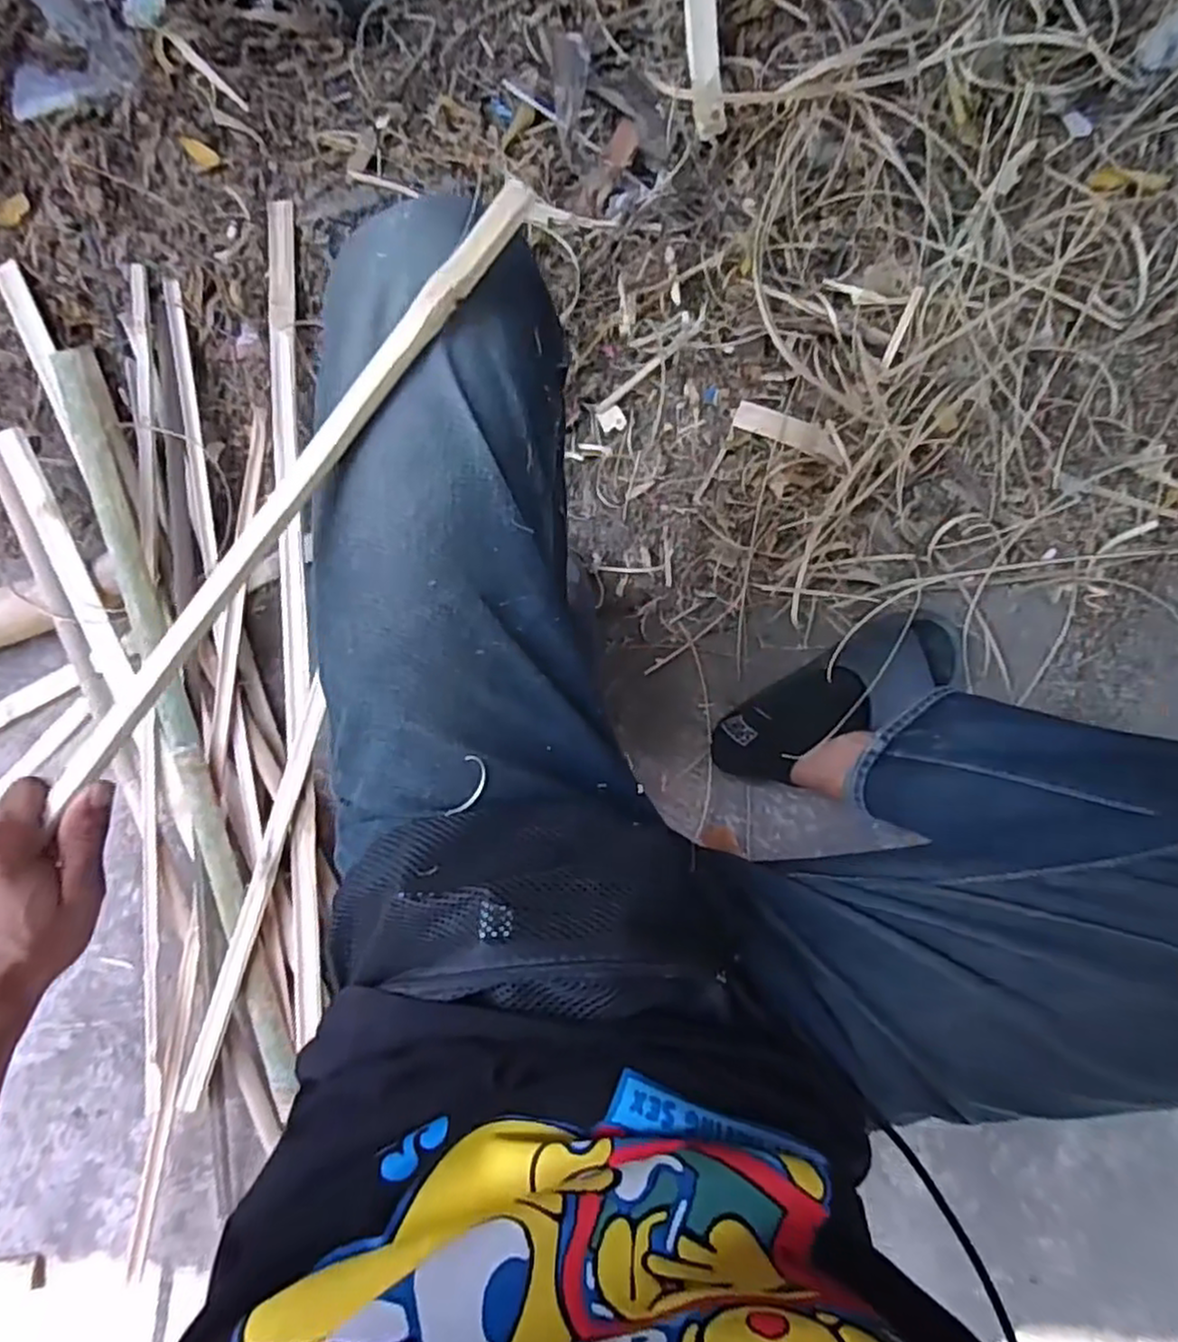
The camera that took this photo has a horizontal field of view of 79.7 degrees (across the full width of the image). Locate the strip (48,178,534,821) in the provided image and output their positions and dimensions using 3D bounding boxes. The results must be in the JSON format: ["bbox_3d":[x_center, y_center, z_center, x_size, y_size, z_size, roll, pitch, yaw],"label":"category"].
[{"bbox_3d":[-0.161,-0.083,0.361,0.017,0.009,0.388,42,98,1],"label":"strip"}]

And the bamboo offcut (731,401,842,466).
[{"bbox_3d":[0.218,-0.258,0.763,0.122,0.014,0.032,20,89,0],"label":"bamboo offcut"}]

